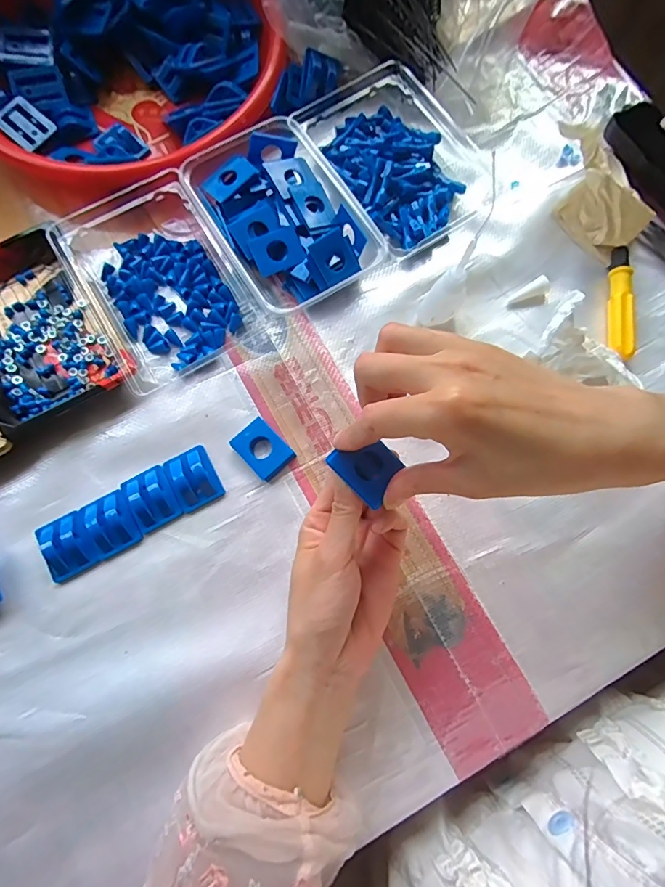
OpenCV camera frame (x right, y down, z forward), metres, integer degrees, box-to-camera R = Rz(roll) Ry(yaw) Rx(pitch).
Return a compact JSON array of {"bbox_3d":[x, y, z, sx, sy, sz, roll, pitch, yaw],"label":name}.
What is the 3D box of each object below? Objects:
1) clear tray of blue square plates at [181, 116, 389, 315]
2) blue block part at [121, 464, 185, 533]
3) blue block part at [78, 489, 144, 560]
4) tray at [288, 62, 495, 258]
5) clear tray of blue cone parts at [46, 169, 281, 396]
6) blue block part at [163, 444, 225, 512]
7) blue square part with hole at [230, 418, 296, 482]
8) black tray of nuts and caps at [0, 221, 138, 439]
[{"bbox_3d":[-0.043,-0.189,0.384,0.106,0.035,0.156,-33,79,-8],"label":"clear tray of blue square plates"},{"bbox_3d":[-0.138,0.041,0.343,0.034,0.014,0.045,-30,78,-7],"label":"blue block part"},{"bbox_3d":[-0.166,0.059,0.340,0.036,0.012,0.045,-29,78,-7],"label":"blue block part"},{"bbox_3d":[0.055,-0.260,0.402,0.134,0.032,0.182,-32,79,-7],"label":"tray"},{"bbox_3d":[-0.147,-0.143,0.376,0.121,0.029,0.175,-32,79,-7],"label":"clear tray of blue cone parts"},{"bbox_3d":[-0.107,0.026,0.347,0.034,0.014,0.045,-28,78,-6],"label":"blue block part"},{"bbox_3d":[-0.055,0.005,0.355,0.033,0.008,0.043,-43,80,-9],"label":"blue square part with hole"},{"bbox_3d":[-0.241,-0.093,0.364,0.108,0.029,0.160,-31,79,-7],"label":"black tray of nuts and caps"}]

